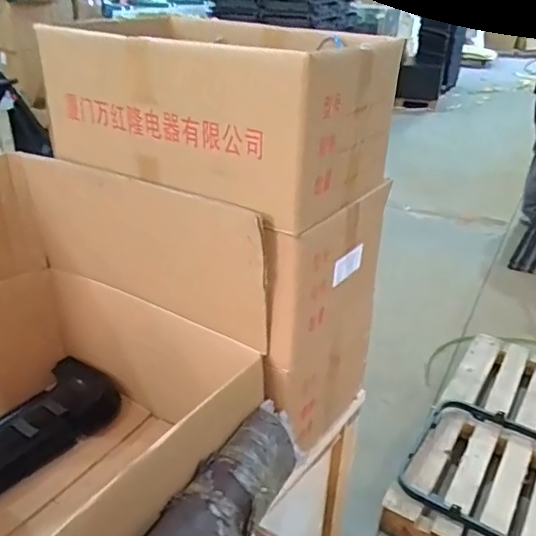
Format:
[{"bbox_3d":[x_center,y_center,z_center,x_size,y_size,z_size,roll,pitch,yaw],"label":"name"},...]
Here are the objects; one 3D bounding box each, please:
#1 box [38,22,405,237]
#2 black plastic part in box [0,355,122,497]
[{"bbox_3d":[-0.091,-0.284,0.983,0.531,0.232,0.327,17,32,28],"label":"box"},{"bbox_3d":[-0.494,0.324,1.102,0.186,0.074,0.431,23,35,36],"label":"black plastic part in box"}]

